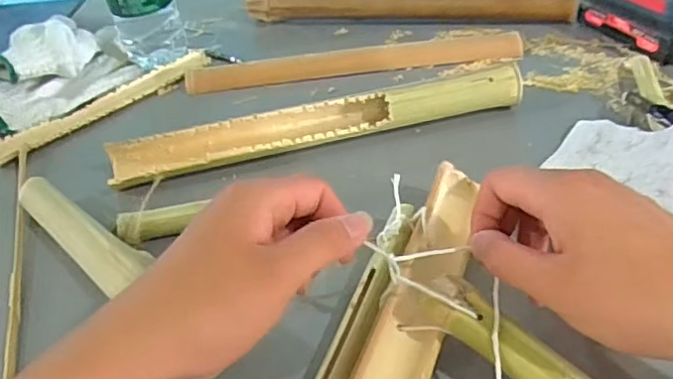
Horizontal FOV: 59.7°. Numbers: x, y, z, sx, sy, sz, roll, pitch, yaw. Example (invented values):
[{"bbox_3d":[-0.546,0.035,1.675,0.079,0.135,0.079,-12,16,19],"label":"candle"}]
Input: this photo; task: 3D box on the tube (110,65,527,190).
[{"bbox_3d":[-0.015,-0.049,0.466,0.326,0.035,0.042,-13,41,-4],"label":"tube"}]

